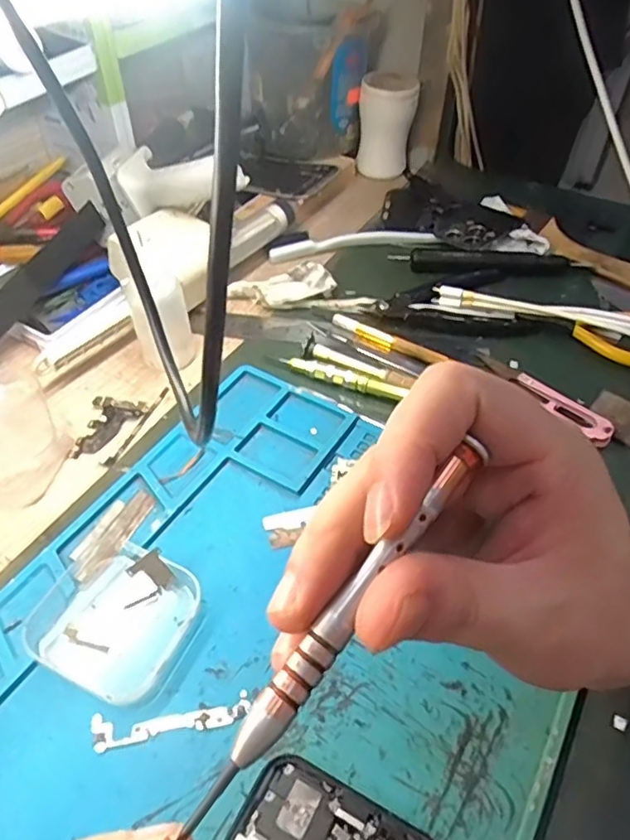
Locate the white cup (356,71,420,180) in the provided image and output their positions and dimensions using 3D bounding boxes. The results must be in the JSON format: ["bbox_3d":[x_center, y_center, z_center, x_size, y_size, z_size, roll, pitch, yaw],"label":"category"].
[{"bbox_3d":[0.069,-0.287,0.585,0.052,0.083,0.051,1,47,-1],"label":"white cup"}]

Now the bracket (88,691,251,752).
[{"bbox_3d":[-0.060,0.124,0.248,0.064,0.004,0.013,-6,48,-7],"label":"bracket"}]

